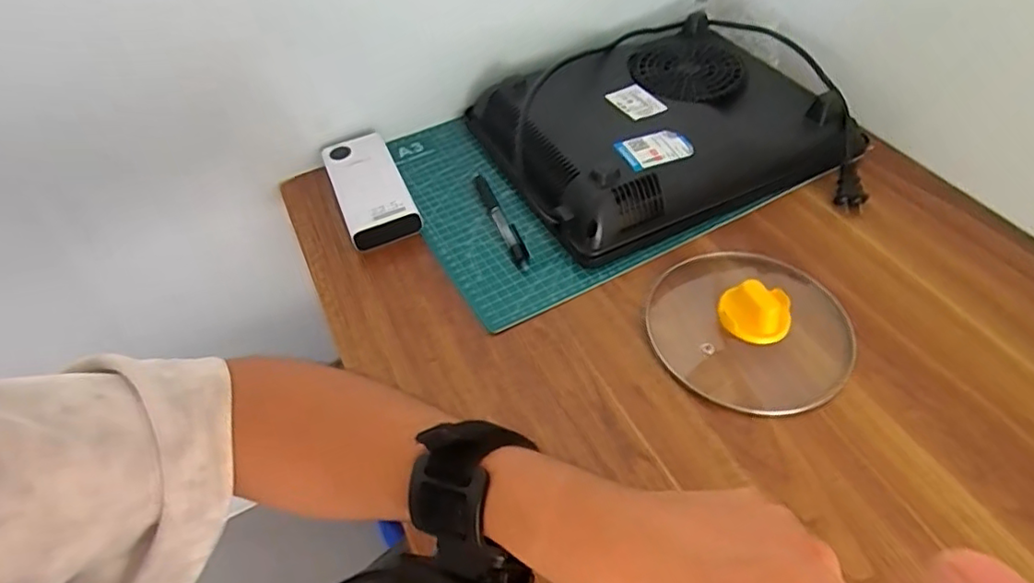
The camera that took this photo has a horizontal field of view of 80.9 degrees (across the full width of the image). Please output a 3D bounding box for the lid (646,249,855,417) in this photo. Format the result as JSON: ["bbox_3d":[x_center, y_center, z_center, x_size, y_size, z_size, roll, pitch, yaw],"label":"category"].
[{"bbox_3d":[0.188,0.016,0.483,0.152,0.041,0.156,-1,49,1],"label":"lid"}]

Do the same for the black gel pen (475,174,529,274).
[{"bbox_3d":[-0.015,-0.072,0.584,0.018,0.011,0.145,-16,50,-11],"label":"black gel pen"}]

